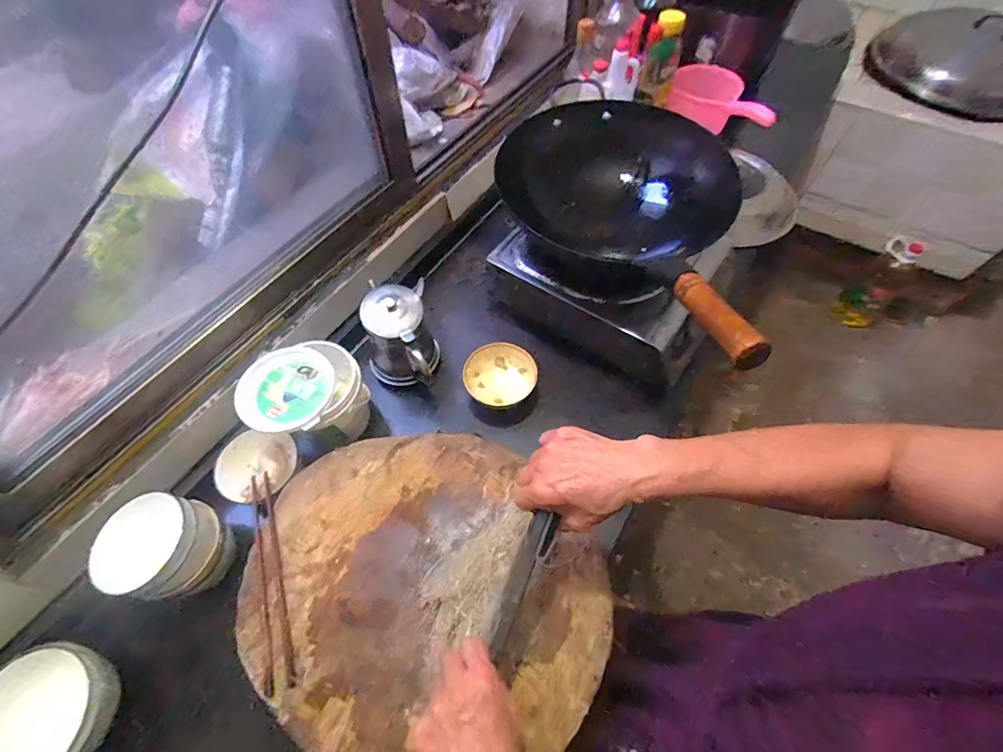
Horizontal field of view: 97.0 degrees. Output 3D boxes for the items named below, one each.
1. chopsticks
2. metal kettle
[{"bbox_3d":[-0.273,0.230,0.525,0.030,0.014,0.243,-19,61,-9],"label":"chopsticks"},{"bbox_3d":[-0.156,-0.057,0.686,0.101,0.126,0.119,0,60,1],"label":"metal kettle"}]

